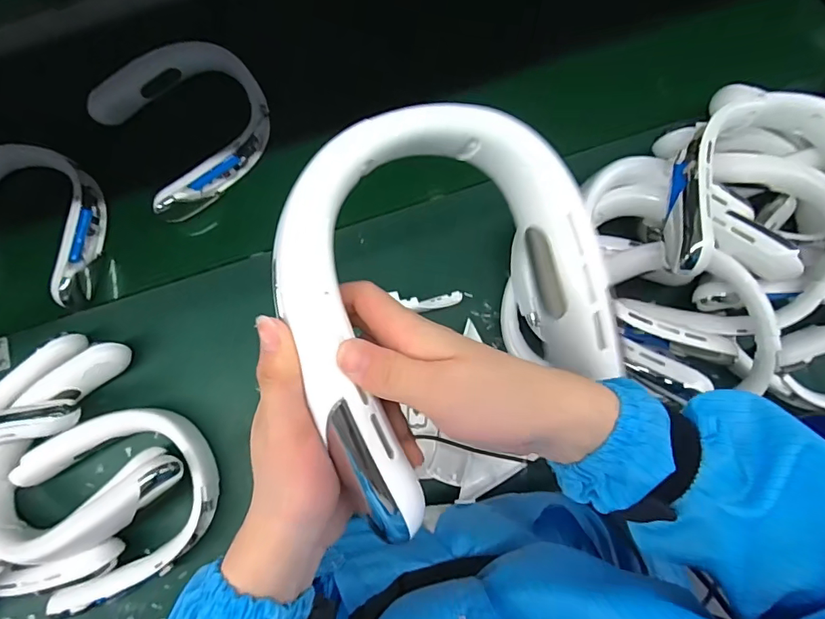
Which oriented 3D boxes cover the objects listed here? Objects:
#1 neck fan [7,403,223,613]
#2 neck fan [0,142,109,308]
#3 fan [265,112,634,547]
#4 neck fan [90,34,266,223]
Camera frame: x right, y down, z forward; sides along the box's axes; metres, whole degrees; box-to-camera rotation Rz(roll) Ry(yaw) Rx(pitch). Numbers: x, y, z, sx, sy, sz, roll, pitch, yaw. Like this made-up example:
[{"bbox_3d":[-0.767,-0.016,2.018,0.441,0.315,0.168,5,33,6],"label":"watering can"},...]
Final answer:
[{"bbox_3d":[-0.329,0.211,0.530,0.191,0.041,0.182,-27,82,-3],"label":"neck fan"},{"bbox_3d":[-0.501,-0.117,0.610,0.194,0.071,0.206,6,82,2],"label":"neck fan"},{"bbox_3d":[0.016,-0.012,0.259,0.185,0.049,0.182,-29,96,-23],"label":"fan"},{"bbox_3d":[-0.279,-0.237,0.603,0.189,0.040,0.209,-36,83,-4],"label":"neck fan"}]

